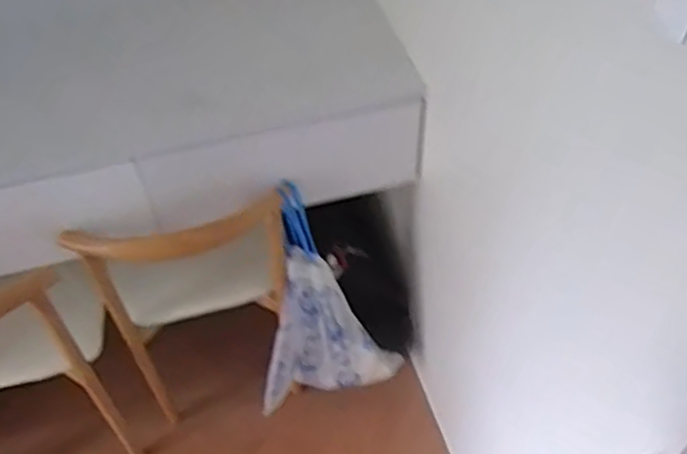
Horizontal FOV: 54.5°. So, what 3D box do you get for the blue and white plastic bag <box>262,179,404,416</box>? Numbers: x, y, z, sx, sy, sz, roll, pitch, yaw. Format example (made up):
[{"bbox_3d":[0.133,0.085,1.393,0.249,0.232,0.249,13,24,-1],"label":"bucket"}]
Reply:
[{"bbox_3d":[-0.046,0.165,1.328,0.322,0.503,0.134,-17,50,-12],"label":"blue and white plastic bag"}]

